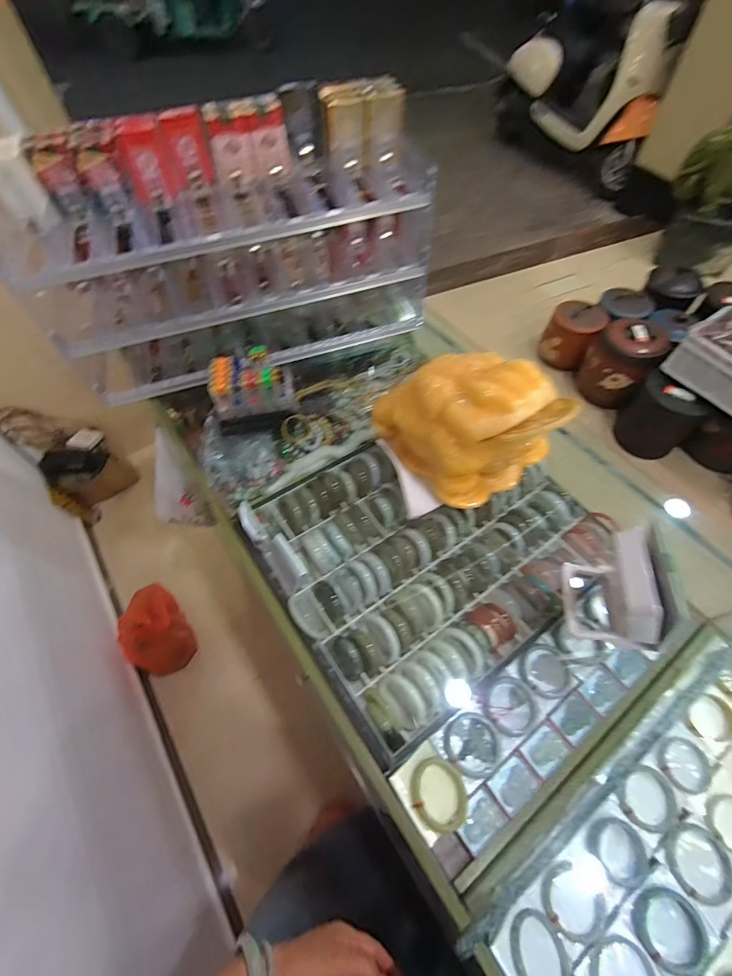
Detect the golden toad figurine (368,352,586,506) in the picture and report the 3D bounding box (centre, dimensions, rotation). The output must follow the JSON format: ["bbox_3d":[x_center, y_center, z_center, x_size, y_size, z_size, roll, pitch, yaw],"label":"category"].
[{"bbox_3d":[0.154,-0.106,0.589,0.182,0.168,0.230,-34,63,-17],"label":"golden toad figurine"}]

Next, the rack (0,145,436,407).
[{"bbox_3d":[-0.210,-0.365,0.738,0.632,0.305,0.174,-16,59,-8],"label":"rack"}]

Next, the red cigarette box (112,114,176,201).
[{"bbox_3d":[-0.328,-0.489,0.604,0.066,0.095,0.021,-32,51,-23],"label":"red cigarette box"}]

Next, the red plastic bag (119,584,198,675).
[{"bbox_3d":[-0.661,0.449,1.294,0.161,0.231,0.237,-36,64,-18],"label":"red plastic bag"}]

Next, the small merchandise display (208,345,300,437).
[{"bbox_3d":[-0.196,-0.173,0.714,0.141,0.119,0.110,-11,59,-5],"label":"small merchandise display"}]

